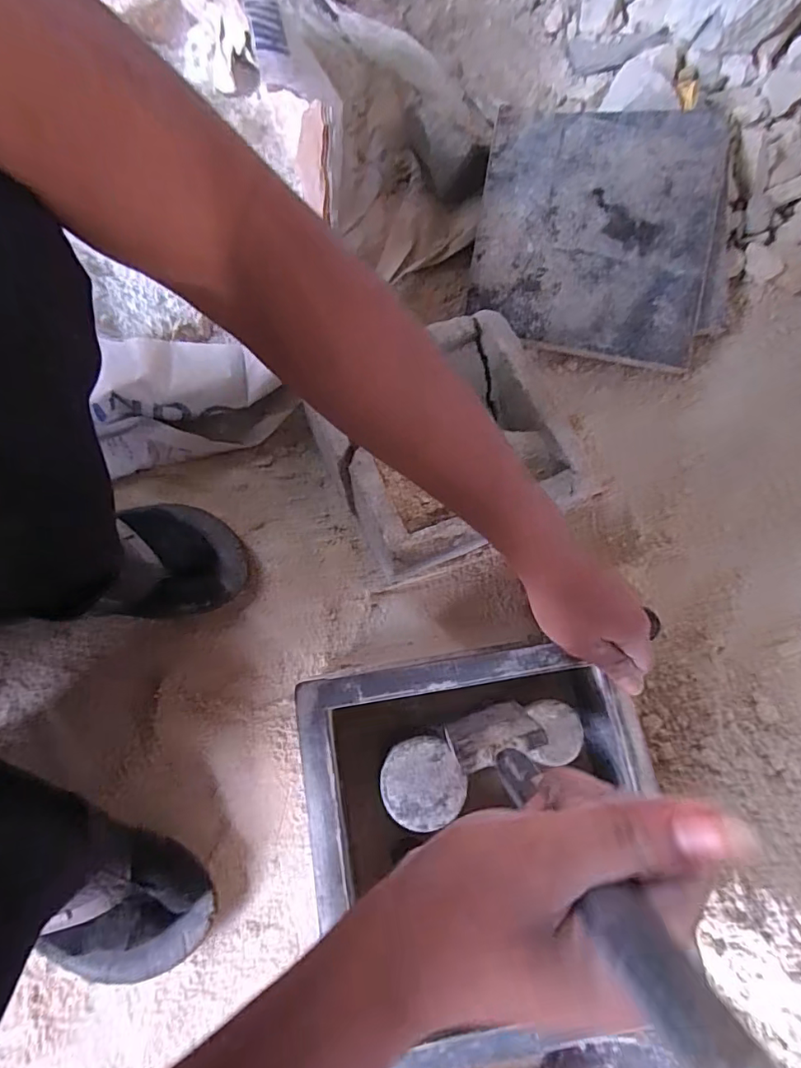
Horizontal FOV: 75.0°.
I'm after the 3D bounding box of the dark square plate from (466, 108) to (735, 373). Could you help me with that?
[{"bbox_3d":[0.215,-0.339,0.573,0.250,0.017,0.279,10,90,1],"label":"dark square plate"}]

